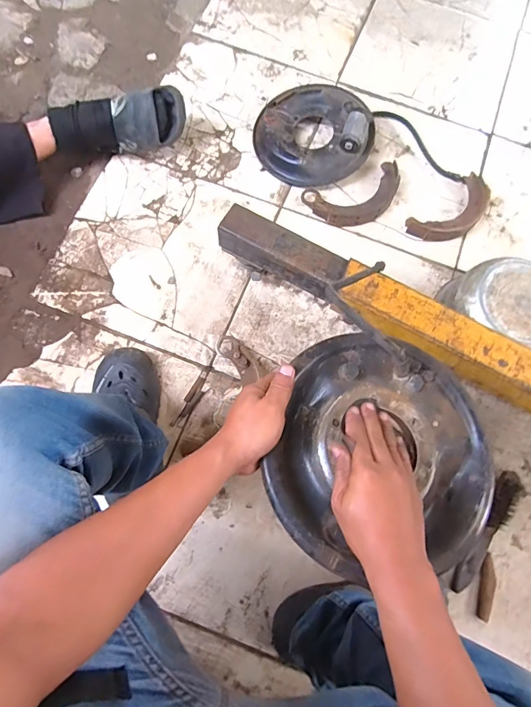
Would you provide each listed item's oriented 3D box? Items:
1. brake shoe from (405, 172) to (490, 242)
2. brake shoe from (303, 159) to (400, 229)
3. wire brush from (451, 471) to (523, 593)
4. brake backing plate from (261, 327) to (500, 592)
[{"bbox_3d":[0.422,-0.312,0.909,0.220,0.028,0.100,-36,79,-11],"label":"brake shoe"},{"bbox_3d":[0.203,-0.346,0.917,0.224,0.033,0.121,-19,76,-7],"label":"brake shoe"},{"bbox_3d":[0.397,0.316,0.730,0.043,0.041,0.236,34,76,7],"label":"wire brush"},{"bbox_3d":[0.135,0.110,0.455,0.240,0.055,0.249,0,74,-2],"label":"brake backing plate"}]

